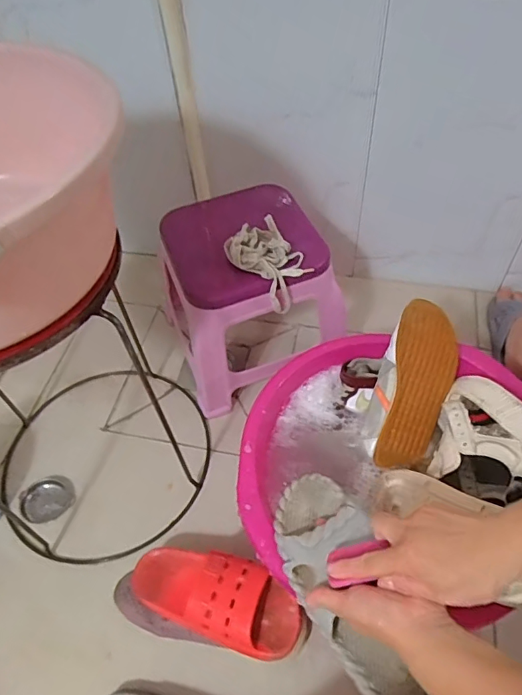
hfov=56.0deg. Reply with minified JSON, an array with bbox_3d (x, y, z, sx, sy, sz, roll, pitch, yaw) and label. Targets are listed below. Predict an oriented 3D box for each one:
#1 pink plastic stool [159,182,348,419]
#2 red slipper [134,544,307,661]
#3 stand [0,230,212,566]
[{"bbox_3d":[-0.029,-0.087,0.871,0.253,0.294,0.238,-20,54,-12],"label":"pink plastic stool"},{"bbox_3d":[-0.068,0.305,0.619,0.240,0.063,0.095,4,51,30],"label":"red slipper"},{"bbox_3d":[-0.272,0.055,0.668,0.277,0.448,0.350,-37,59,-23],"label":"stand"}]

